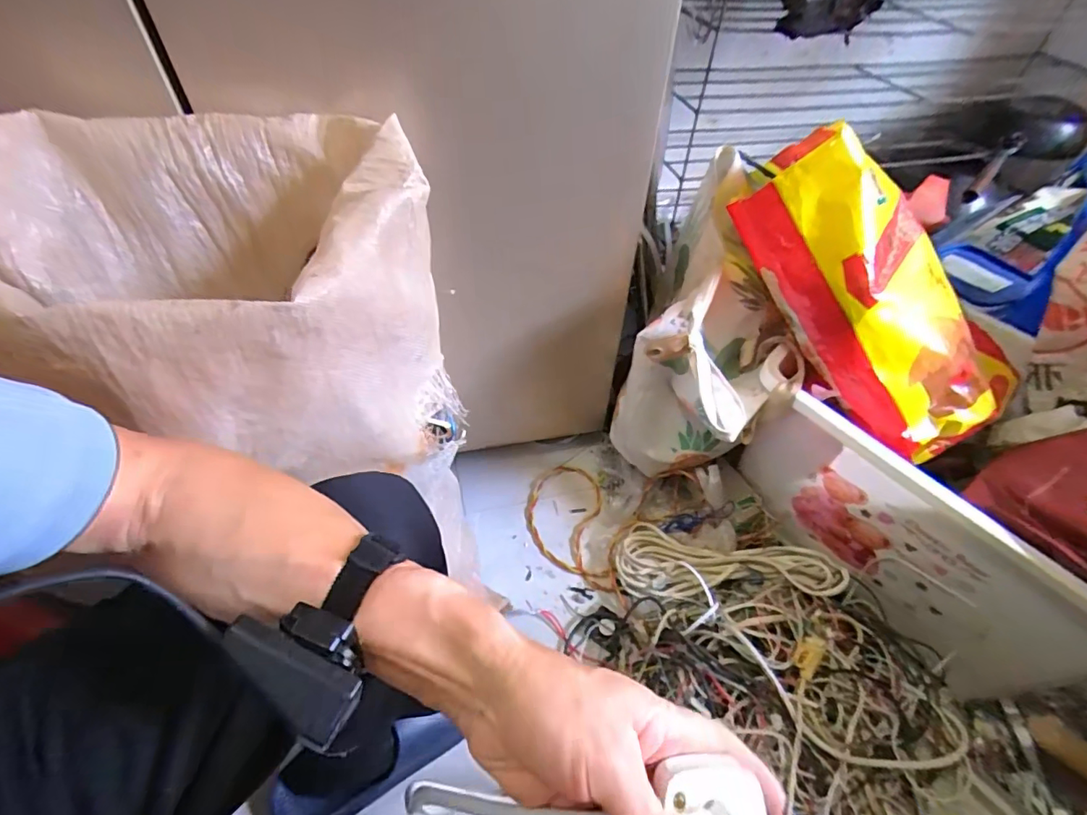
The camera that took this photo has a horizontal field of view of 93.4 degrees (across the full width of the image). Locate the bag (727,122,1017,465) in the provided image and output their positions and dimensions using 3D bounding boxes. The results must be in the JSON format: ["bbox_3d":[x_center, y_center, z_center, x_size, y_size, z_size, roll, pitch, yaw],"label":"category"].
[{"bbox_3d":[0.427,-0.130,0.654,0.463,0.163,0.250,45,52,-15],"label":"bag"}]

